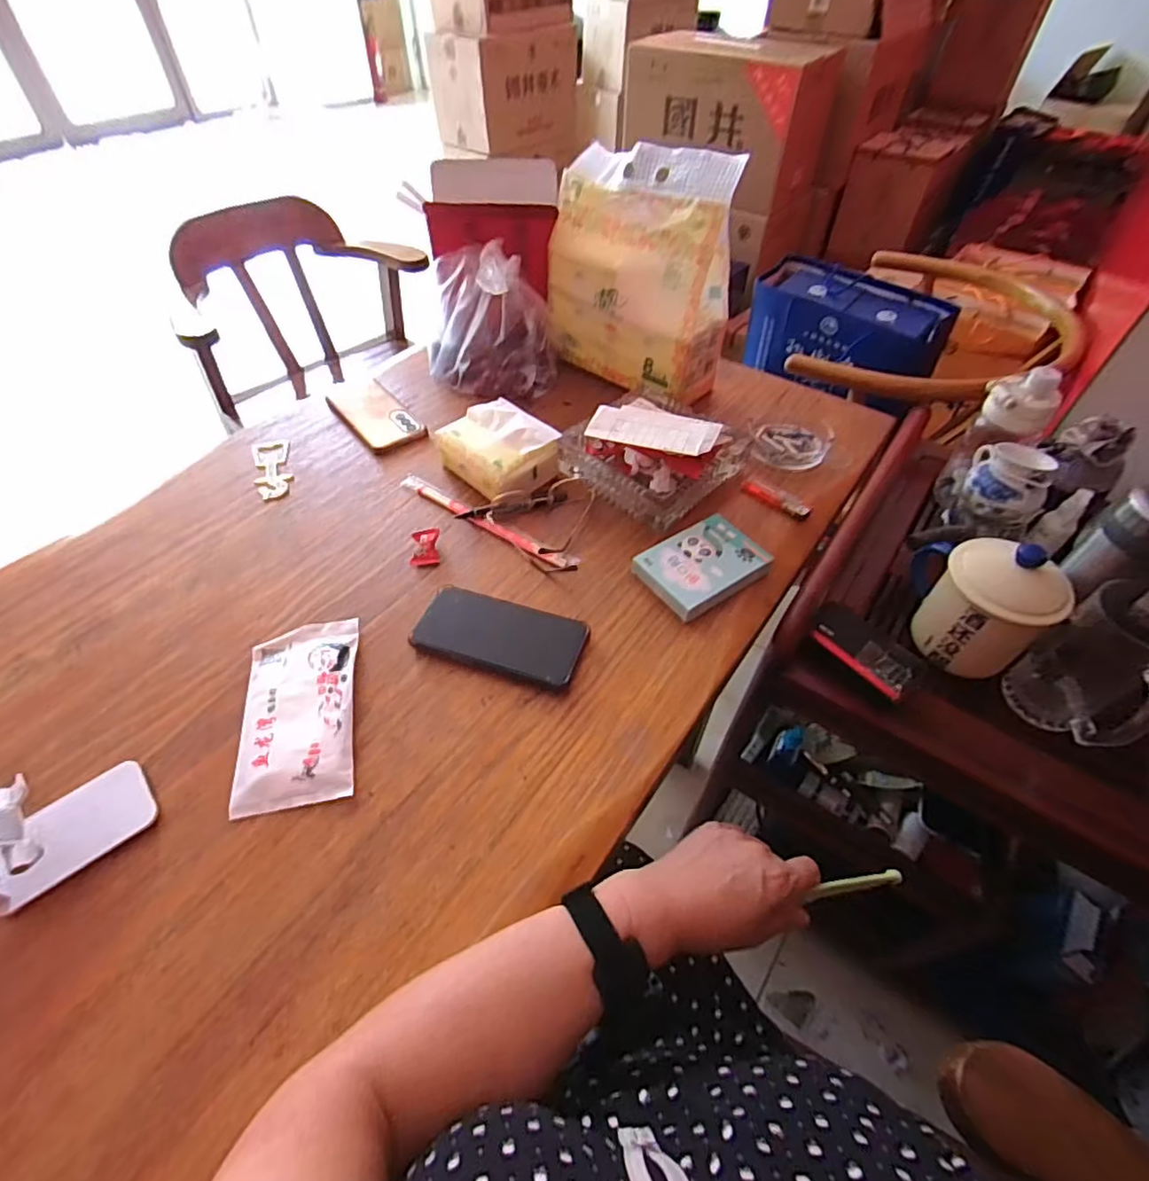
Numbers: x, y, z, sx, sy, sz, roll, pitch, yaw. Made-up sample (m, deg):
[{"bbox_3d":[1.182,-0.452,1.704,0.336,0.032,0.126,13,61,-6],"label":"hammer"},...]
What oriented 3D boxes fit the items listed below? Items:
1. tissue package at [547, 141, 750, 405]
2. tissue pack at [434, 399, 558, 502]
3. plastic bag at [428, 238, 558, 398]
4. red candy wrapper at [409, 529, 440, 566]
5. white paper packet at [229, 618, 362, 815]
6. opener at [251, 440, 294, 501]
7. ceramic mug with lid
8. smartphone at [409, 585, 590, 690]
[{"bbox_3d":[0.079,-0.408,0.780,0.251,0.267,0.095,35,57,22],"label":"tissue package"},{"bbox_3d":[-0.093,-0.168,0.710,0.106,0.060,0.135,-37,62,-28],"label":"tissue pack"},{"bbox_3d":[-0.115,-0.374,0.820,0.181,0.153,0.133,1,51,-3],"label":"plastic bag"},{"bbox_3d":[-0.161,-0.047,0.634,0.029,0.014,0.042,-3,52,-6],"label":"red candy wrapper"},{"bbox_3d":[-0.237,0.100,0.509,0.090,0.015,0.171,-8,52,-9],"label":"white paper packet"},{"bbox_3d":[-0.370,-0.151,0.722,0.042,0.004,0.111,-15,54,-15],"label":"opener"},{"bbox_3d":[0.422,0.002,0.613,0.131,0.131,0.105,38,59,24],"label":"ceramic mug with lid"},{"bbox_3d":[-0.068,0.039,0.557,0.155,0.016,0.079,15,52,8],"label":"smartphone"}]

